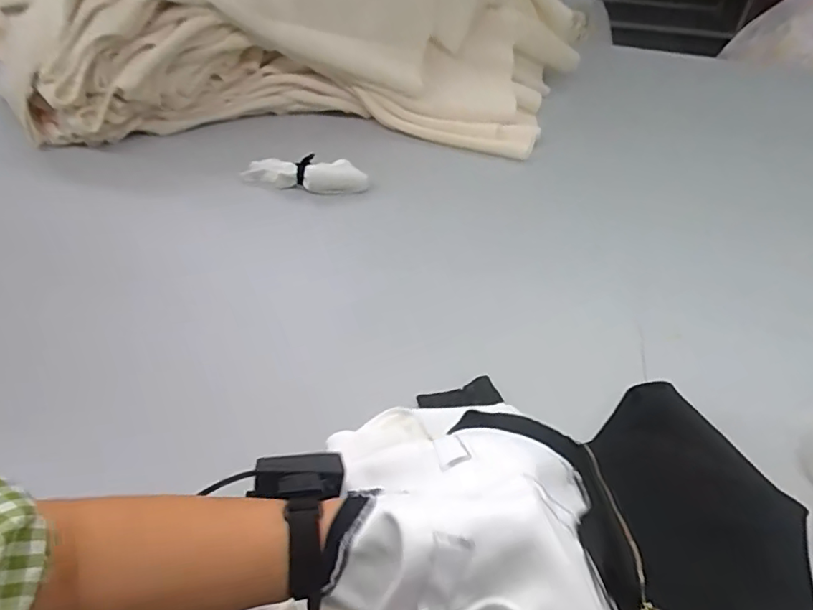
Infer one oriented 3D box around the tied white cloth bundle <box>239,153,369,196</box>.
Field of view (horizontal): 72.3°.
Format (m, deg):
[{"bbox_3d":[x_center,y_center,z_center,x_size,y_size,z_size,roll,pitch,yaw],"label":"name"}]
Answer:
[{"bbox_3d":[-0.197,-0.249,1.076,0.242,0.060,0.051,3,43,0],"label":"tied white cloth bundle"}]

